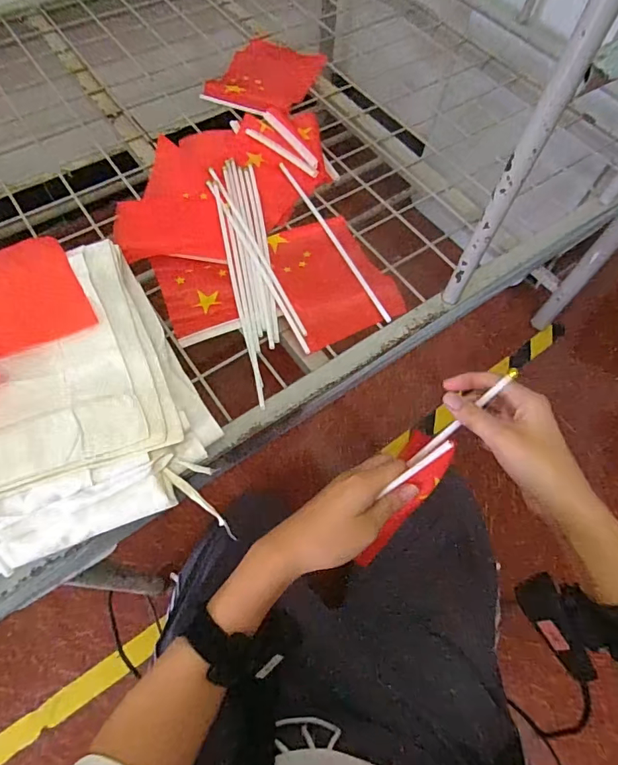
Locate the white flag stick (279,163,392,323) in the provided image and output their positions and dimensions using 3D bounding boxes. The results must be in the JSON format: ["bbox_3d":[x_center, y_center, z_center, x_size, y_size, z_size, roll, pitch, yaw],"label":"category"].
[{"bbox_3d":[0.025,-0.180,0.547,0.009,0.009,0.276,-22,65,-13],"label":"white flag stick"}]

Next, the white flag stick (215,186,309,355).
[{"bbox_3d":[-0.060,-0.139,0.518,0.010,0.009,0.263,-22,66,-15],"label":"white flag stick"}]

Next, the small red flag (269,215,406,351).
[{"bbox_3d":[0.028,-0.122,0.523,0.122,0.020,0.158,-18,65,-13],"label":"small red flag"}]

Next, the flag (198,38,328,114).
[{"bbox_3d":[-0.066,-0.470,0.699,0.133,0.023,0.203,18,63,5],"label":"flag"}]

